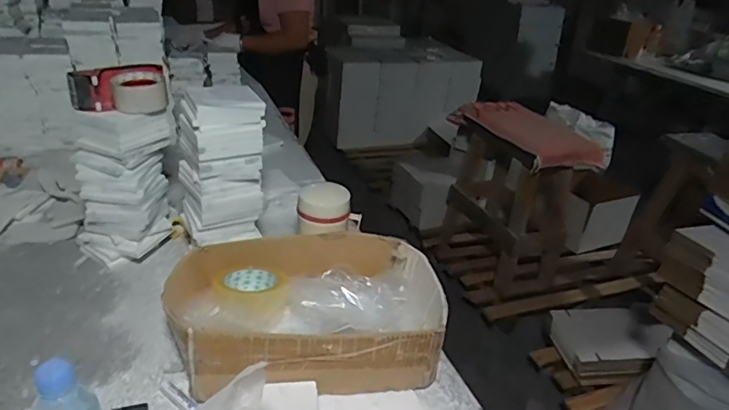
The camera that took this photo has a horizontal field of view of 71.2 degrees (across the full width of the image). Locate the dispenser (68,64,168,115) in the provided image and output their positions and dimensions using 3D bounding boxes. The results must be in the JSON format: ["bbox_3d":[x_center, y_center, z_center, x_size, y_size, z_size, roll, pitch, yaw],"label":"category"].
[{"bbox_3d":[-0.394,-0.187,0.821,0.139,0.058,0.085,-7,29,-24],"label":"dispenser"}]

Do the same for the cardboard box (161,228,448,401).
[{"bbox_3d":[-0.086,0.148,0.746,0.368,0.110,0.246,1,27,-9],"label":"cardboard box"}]

